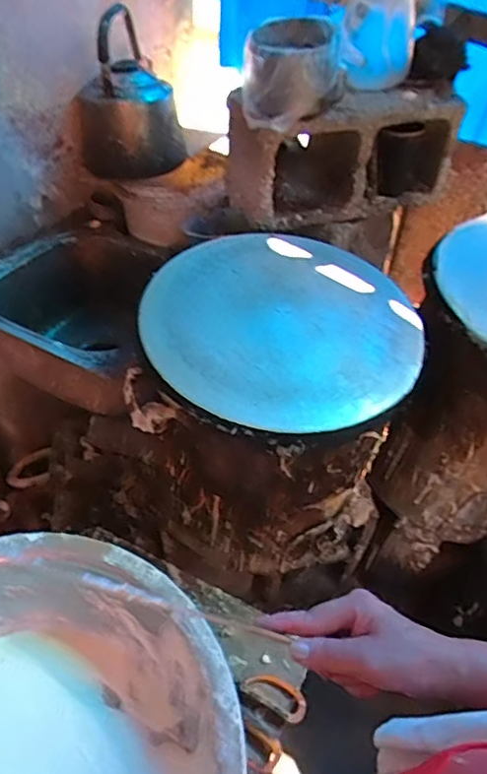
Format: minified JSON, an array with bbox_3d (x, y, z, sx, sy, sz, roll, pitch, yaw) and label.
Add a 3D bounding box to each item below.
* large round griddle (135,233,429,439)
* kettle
[{"bbox_3d":[0.056,-0.087,0.779,0.361,0.029,0.345,2,49,-3],"label":"large round griddle"},{"bbox_3d":[-0.228,-0.567,1.136,0.203,0.249,0.229,-8,50,-11],"label":"kettle"}]

